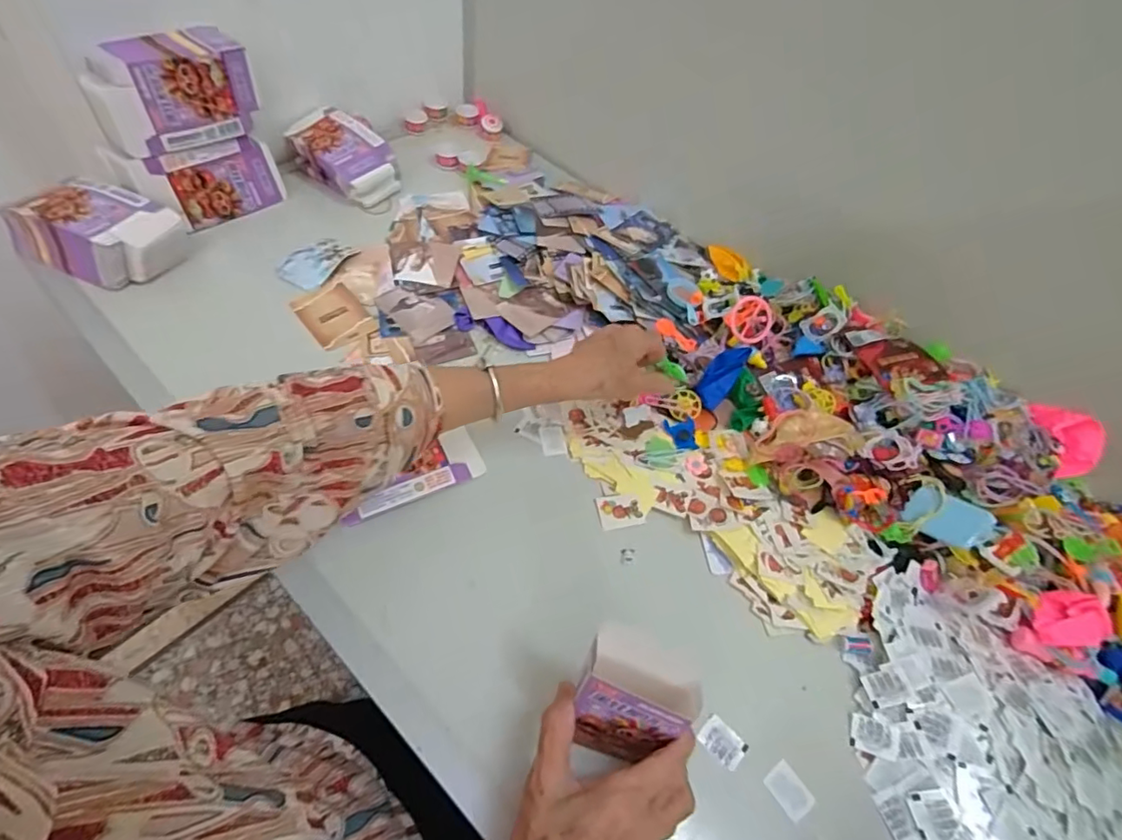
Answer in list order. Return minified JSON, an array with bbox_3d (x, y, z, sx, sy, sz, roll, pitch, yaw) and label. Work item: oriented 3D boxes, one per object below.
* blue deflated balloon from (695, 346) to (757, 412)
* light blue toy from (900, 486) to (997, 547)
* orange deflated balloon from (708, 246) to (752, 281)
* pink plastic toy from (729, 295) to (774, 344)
[{"bbox_3d":[0.170,-0.047,0.572,0.030,0.023,0.077,37,87,18],"label":"blue deflated balloon"},{"bbox_3d":[0.349,0.088,0.495,0.063,0.010,0.042,29,78,44],"label":"light blue toy"},{"bbox_3d":[0.216,-0.202,0.704,0.033,0.006,0.072,-30,63,5],"label":"orange deflated balloon"},{"bbox_3d":[0.207,-0.110,0.602,0.050,0.025,0.050,-4,79,22],"label":"pink plastic toy"}]

